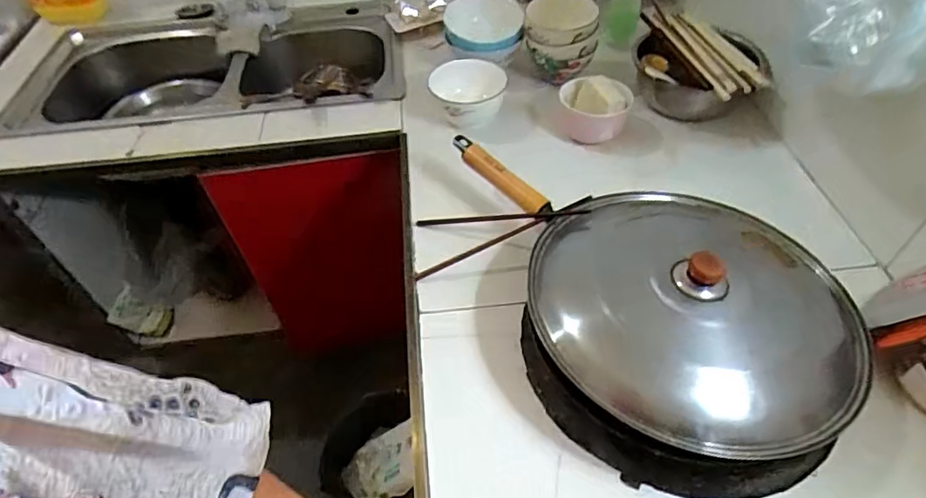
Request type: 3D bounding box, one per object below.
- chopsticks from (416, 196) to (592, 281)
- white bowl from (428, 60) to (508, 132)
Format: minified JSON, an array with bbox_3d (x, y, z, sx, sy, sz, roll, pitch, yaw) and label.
[{"bbox_3d":[0.049,-0.026,0.723,0.237,0.020,0.099,-17,46,18],"label":"chopsticks"},{"bbox_3d":[0.009,-0.253,0.908,0.124,0.073,0.122,-4,49,2],"label":"white bowl"}]

